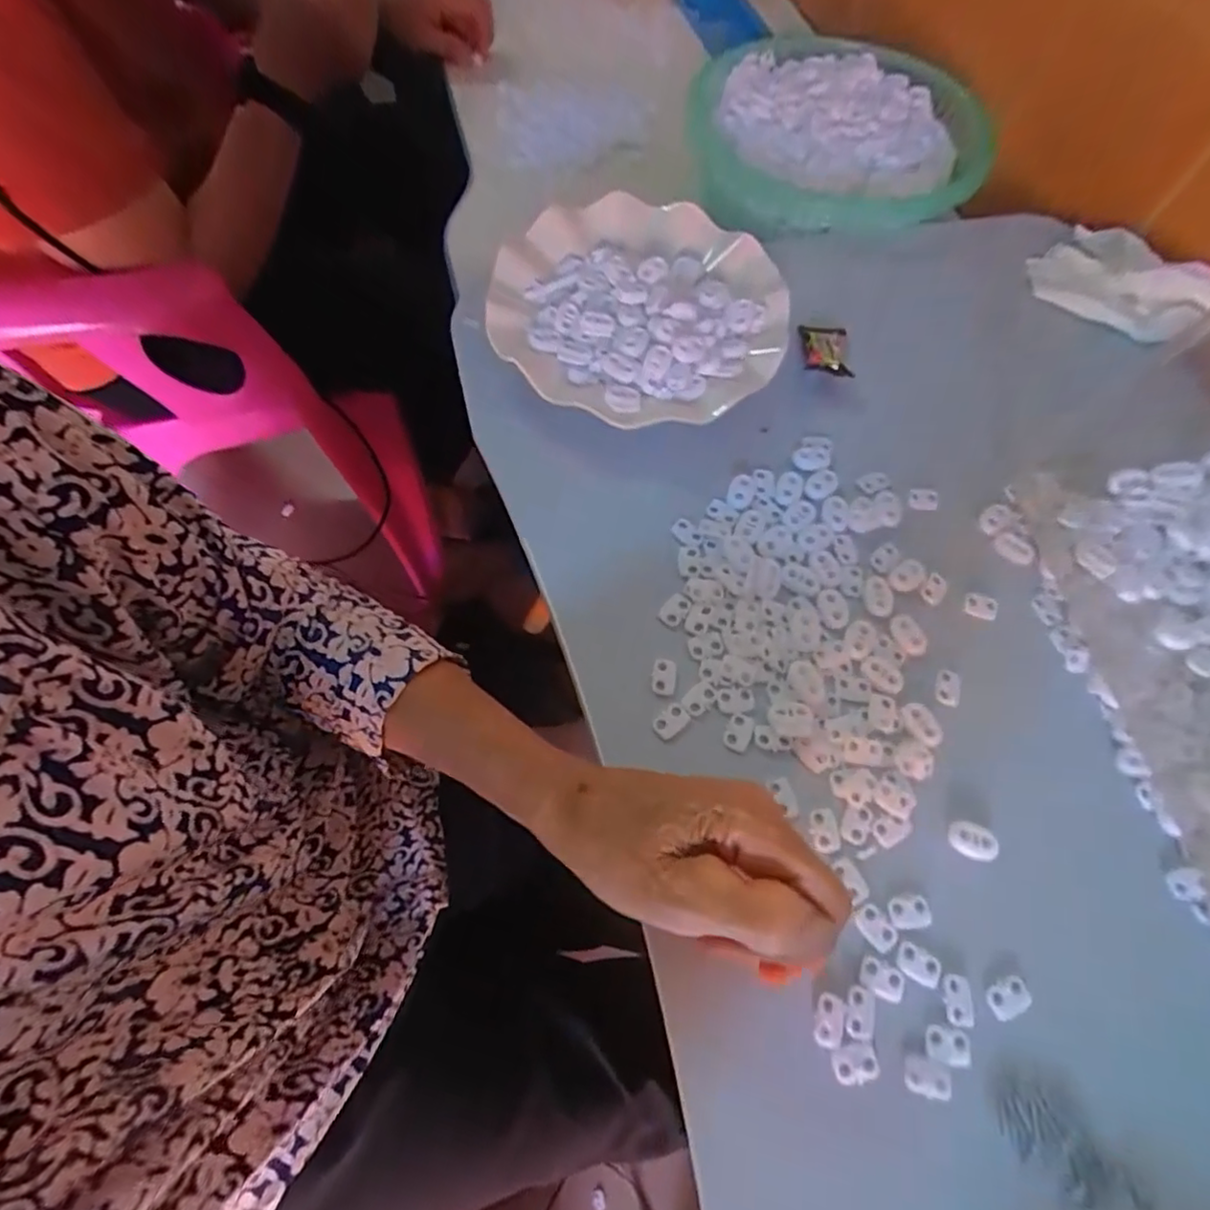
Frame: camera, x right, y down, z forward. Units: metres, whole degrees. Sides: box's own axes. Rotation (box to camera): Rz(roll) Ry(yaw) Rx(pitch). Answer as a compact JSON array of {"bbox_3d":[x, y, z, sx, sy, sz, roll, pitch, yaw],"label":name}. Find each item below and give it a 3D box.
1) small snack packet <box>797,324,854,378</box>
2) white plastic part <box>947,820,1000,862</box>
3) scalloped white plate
[{"bbox_3d":[0.141,-0.163,0.393,0.030,0.008,0.049,5,57,2],"label":"small snack packet"},{"bbox_3d":[0.170,0.109,0.284,0.021,0.005,0.014,17,67,8],"label":"white plastic part"},{"bbox_3d":[0.020,-0.182,0.386,0.176,0.028,0.179,0,65,1],"label":"scalloped white plate"}]

